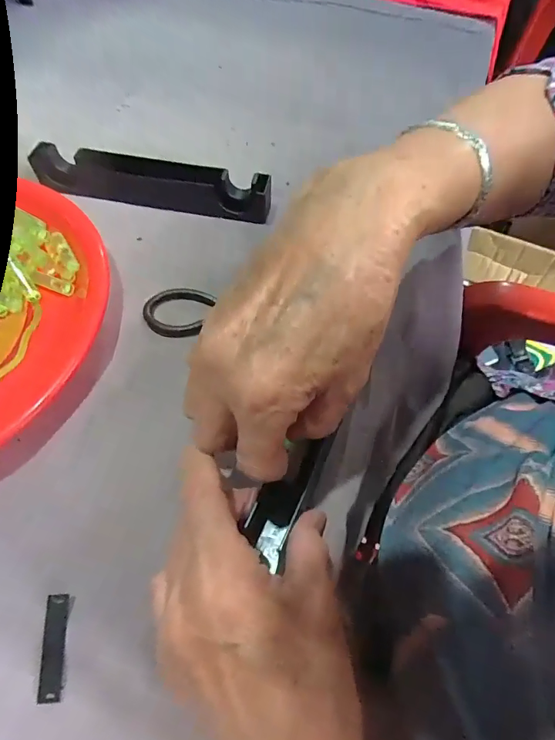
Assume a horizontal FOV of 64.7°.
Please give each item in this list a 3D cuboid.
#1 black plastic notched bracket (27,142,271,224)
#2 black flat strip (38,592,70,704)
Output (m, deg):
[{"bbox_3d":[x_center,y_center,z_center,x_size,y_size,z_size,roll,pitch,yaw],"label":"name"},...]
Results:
[{"bbox_3d":[-0.104,-0.153,0.358,0.196,0.032,0.027,9,62,5],"label":"black plastic notched bracket"},{"bbox_3d":[-0.111,0.137,0.216,0.012,0.004,0.045,-3,69,0],"label":"black flat strip"}]

